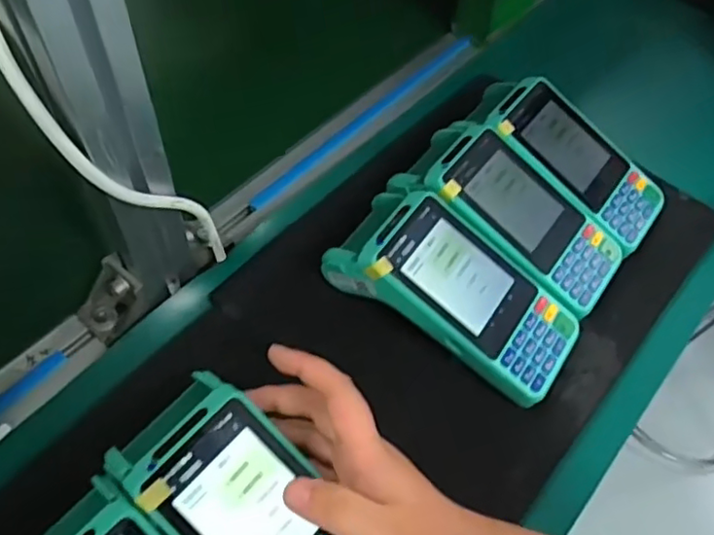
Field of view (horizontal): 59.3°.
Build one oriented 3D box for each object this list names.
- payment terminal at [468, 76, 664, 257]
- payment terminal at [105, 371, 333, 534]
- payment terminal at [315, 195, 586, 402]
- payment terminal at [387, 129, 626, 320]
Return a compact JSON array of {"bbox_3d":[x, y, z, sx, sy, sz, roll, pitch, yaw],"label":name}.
[{"bbox_3d":[0.161,-0.087,0.493,0.167,0.058,0.078,33,60,16],"label":"payment terminal"},{"bbox_3d":[-0.055,0.141,0.339,0.078,0.036,0.162,-37,81,-25],"label":"payment terminal"},{"bbox_3d":[0.068,0.016,0.422,0.160,0.065,0.076,32,59,15],"label":"payment terminal"},{"bbox_3d":[0.112,-0.039,0.459,0.163,0.062,0.080,34,60,17],"label":"payment terminal"}]

